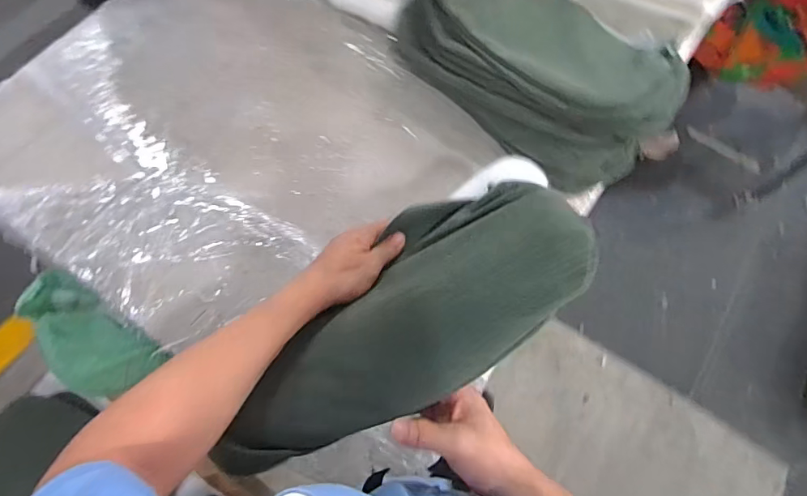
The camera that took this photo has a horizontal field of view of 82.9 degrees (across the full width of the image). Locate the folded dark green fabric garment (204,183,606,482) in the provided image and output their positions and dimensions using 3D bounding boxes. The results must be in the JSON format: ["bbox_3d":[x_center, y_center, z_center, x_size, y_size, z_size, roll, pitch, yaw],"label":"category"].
[{"bbox_3d":[-0.013,0.074,0.464,0.400,0.105,0.177,-36,73,0],"label":"folded dark green fabric garment"}]

